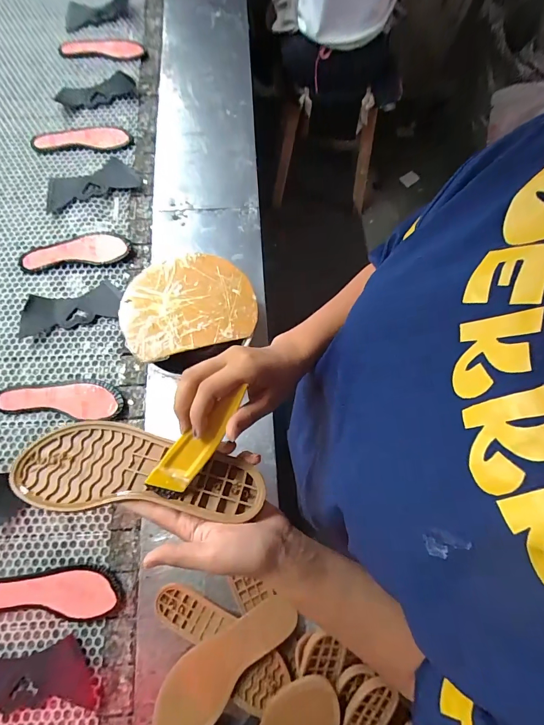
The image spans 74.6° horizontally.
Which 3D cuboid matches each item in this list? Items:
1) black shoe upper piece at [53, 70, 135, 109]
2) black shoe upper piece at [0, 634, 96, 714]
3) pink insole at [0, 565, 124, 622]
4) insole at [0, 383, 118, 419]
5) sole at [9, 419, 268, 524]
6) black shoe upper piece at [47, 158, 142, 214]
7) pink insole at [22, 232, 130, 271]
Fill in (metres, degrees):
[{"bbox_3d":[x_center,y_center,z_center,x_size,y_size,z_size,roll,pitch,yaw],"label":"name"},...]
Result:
[{"bbox_3d":[-0.471,-0.729,0.946,0.204,0.016,0.115,-18,73,-8],"label":"black shoe upper piece"},{"bbox_3d":[-0.384,0.494,0.553,0.201,0.007,0.089,-5,72,-4],"label":"black shoe upper piece"},{"bbox_3d":[-0.371,0.379,0.588,0.235,0.010,0.077,1,71,-1],"label":"pink insole"},{"bbox_3d":[-0.411,0.072,0.687,0.219,0.011,0.064,3,71,-1],"label":"insole"},{"bbox_3d":[-0.128,0.103,0.338,0.239,0.023,0.078,5,71,9],"label":"sole"},{"bbox_3d":[-0.430,-0.426,0.843,0.212,0.014,0.104,-22,74,-9],"label":"black shoe upper piece"},{"bbox_3d":[-0.429,-0.246,0.780,0.220,0.024,0.076,-7,72,-4],"label":"pink insole"}]

